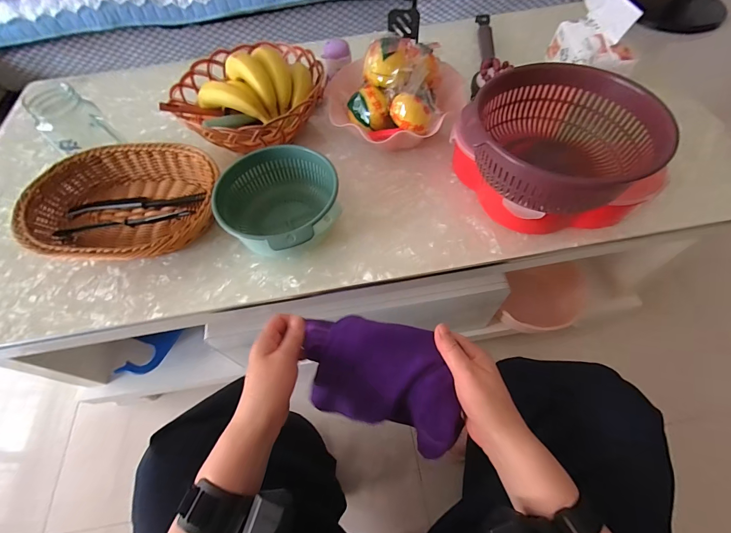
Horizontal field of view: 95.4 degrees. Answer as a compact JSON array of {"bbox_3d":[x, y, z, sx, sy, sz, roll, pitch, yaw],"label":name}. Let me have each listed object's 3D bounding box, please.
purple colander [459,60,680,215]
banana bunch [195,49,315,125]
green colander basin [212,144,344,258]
[{"bbox_3d":[0.220,-0.160,0.409,0.211,0.109,0.169,-16,60,-5],"label":"purple colander"},{"bbox_3d":[-0.170,-0.280,0.506,0.156,0.058,0.098,10,61,10],"label":"banana bunch"},{"bbox_3d":[-0.117,-0.081,0.462,0.163,0.087,0.141,18,63,14],"label":"green colander basin"}]

